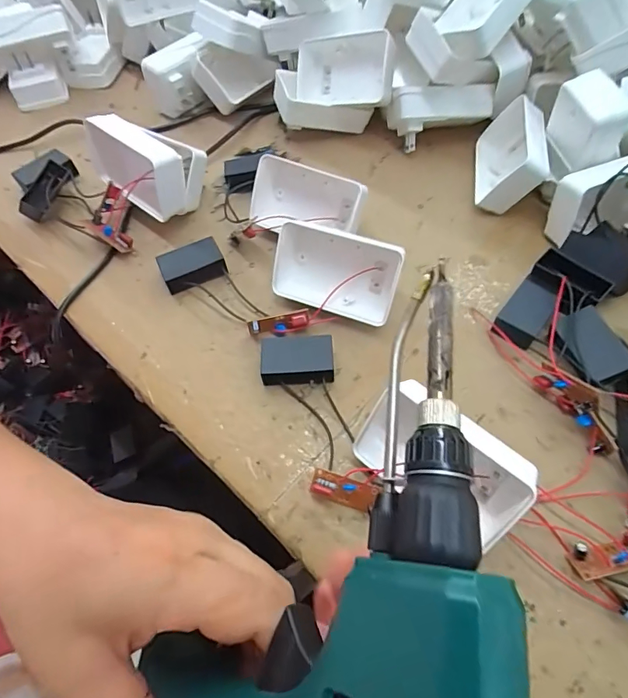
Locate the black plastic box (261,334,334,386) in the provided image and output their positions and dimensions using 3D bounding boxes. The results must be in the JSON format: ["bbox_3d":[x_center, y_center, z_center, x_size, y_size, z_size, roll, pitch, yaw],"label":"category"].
[{"bbox_3d":[-0.012,0.007,0.304,0.049,0.019,0.033,-4,60,2],"label":"black plastic box"}]

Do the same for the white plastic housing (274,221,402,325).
[{"bbox_3d":[0.016,-0.055,0.324,0.082,0.030,0.058,21,105,13],"label":"white plastic housing"}]

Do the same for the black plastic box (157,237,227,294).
[{"bbox_3d":[-0.097,-0.066,0.353,0.048,0.020,0.029,-25,61,-10],"label":"black plastic box"}]

